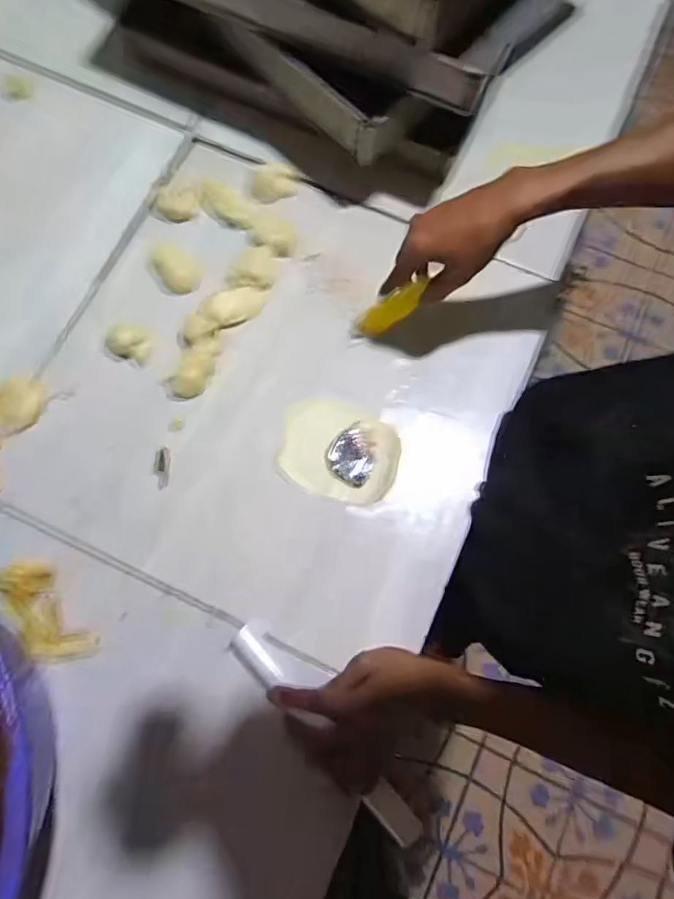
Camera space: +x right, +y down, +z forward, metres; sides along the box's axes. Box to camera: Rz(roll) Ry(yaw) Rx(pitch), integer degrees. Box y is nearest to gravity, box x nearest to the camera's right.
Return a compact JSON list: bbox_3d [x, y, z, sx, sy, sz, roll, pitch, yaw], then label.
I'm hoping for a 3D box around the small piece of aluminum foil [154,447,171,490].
[{"bbox_3d":[-0.186,0.019,0.531,0.016,0.004,0.043,1,77,-2],"label":"small piece of aluminum foil"}]

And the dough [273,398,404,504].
[{"bbox_3d":[0.003,0.002,0.534,0.124,0.008,0.100,17,77,2],"label":"dough"}]

